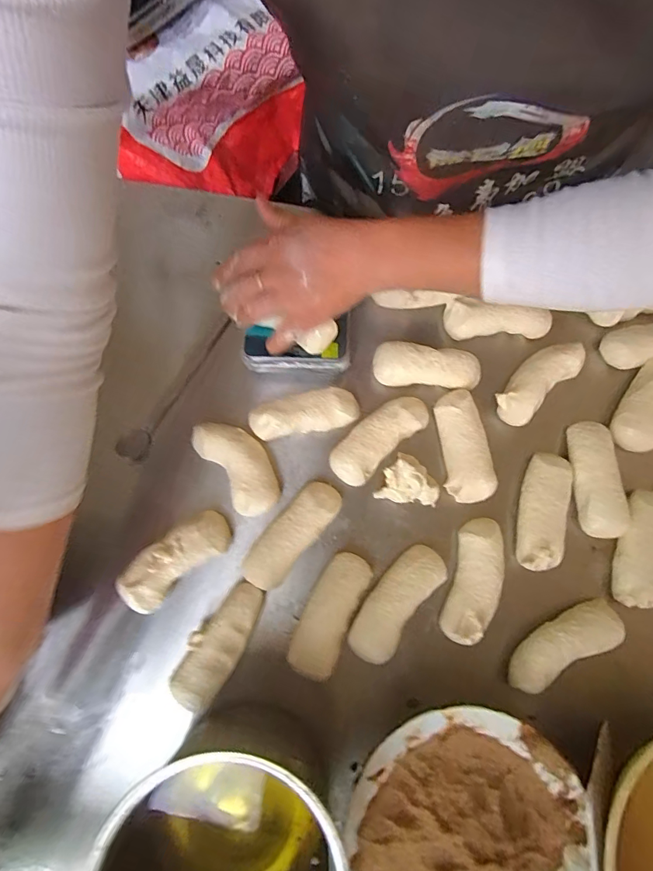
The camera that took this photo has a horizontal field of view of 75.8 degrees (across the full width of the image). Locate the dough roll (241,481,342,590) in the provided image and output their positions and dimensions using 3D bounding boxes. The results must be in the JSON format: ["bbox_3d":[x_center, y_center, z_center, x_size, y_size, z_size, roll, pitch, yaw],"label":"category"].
[{"bbox_3d":[-0.032,0.091,0.390,0.041,0.028,0.108,39,80,7],"label":"dough roll"}]

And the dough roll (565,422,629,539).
[{"bbox_3d":[0.262,0.042,0.415,0.041,0.034,0.111,-1,77,-1],"label":"dough roll"}]

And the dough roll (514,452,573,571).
[{"bbox_3d":[0.207,0.074,0.412,0.040,0.051,0.110,15,78,2],"label":"dough roll"}]

